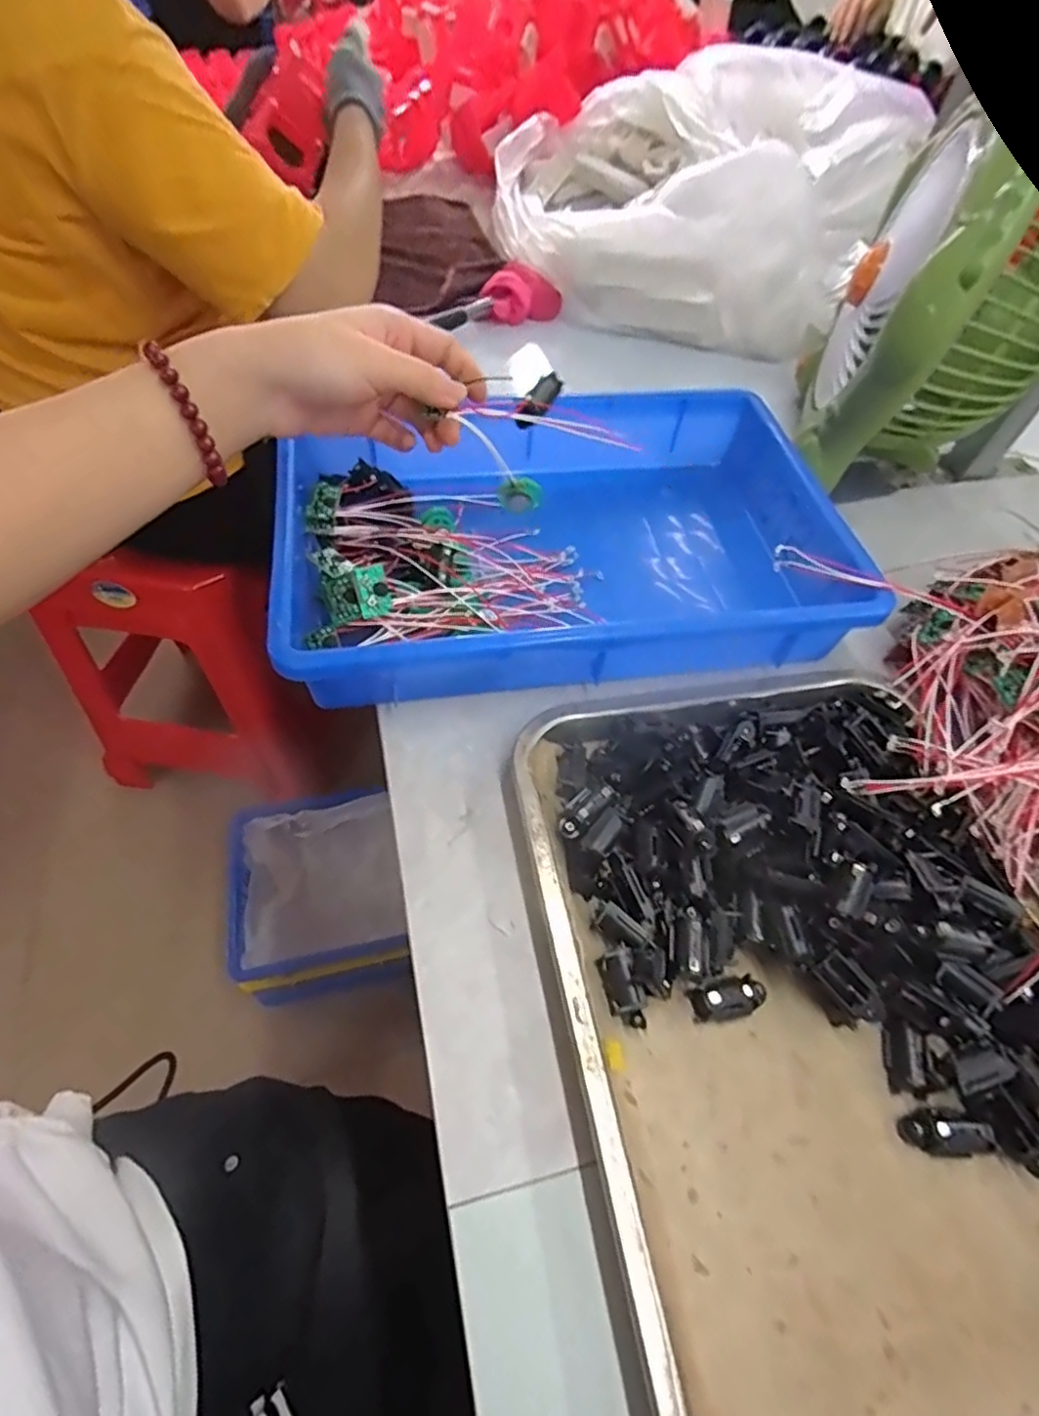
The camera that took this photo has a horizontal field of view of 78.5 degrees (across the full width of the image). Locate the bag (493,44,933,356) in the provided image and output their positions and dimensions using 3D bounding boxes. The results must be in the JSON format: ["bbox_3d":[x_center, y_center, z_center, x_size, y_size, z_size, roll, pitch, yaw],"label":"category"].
[{"bbox_3d":[0.185,-0.631,0.756,0.431,0.138,0.494,11,55,3],"label":"bag"}]

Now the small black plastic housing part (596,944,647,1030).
[{"bbox_3d":[0.048,0.132,0.297,0.015,0.017,0.034,-12,57,-13],"label":"small black plastic housing part"}]

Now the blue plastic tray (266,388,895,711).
[{"bbox_3d":[0.038,-0.125,0.449,0.385,0.061,0.244,-6,56,-9],"label":"blue plastic tray"}]

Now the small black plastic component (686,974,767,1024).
[{"bbox_3d":[0.099,0.136,0.298,0.036,0.016,0.017,-9,56,-10],"label":"small black plastic component"}]

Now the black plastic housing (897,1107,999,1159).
[{"bbox_3d":[0.183,0.181,0.271,0.037,0.014,0.017,-1,54,11],"label":"black plastic housing"}]

